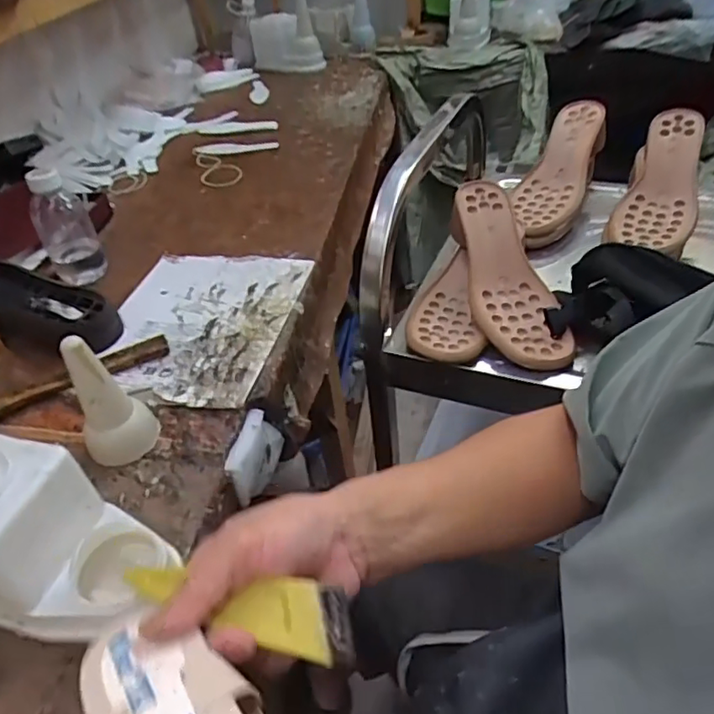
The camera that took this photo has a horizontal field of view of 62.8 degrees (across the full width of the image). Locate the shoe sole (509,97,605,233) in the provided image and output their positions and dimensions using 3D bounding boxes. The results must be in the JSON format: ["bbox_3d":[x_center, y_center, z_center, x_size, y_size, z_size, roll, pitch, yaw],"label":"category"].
[{"bbox_3d":[0.272,-0.256,0.786,0.078,0.040,0.236,19,70,25],"label":"shoe sole"}]

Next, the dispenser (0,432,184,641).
[{"bbox_3d":[-0.245,0.143,0.454,0.191,0.116,0.105,9,44,16],"label":"dispenser"}]

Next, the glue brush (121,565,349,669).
[{"bbox_3d":[-0.060,0.125,0.298,0.127,0.007,0.031,6,43,19],"label":"glue brush"}]

